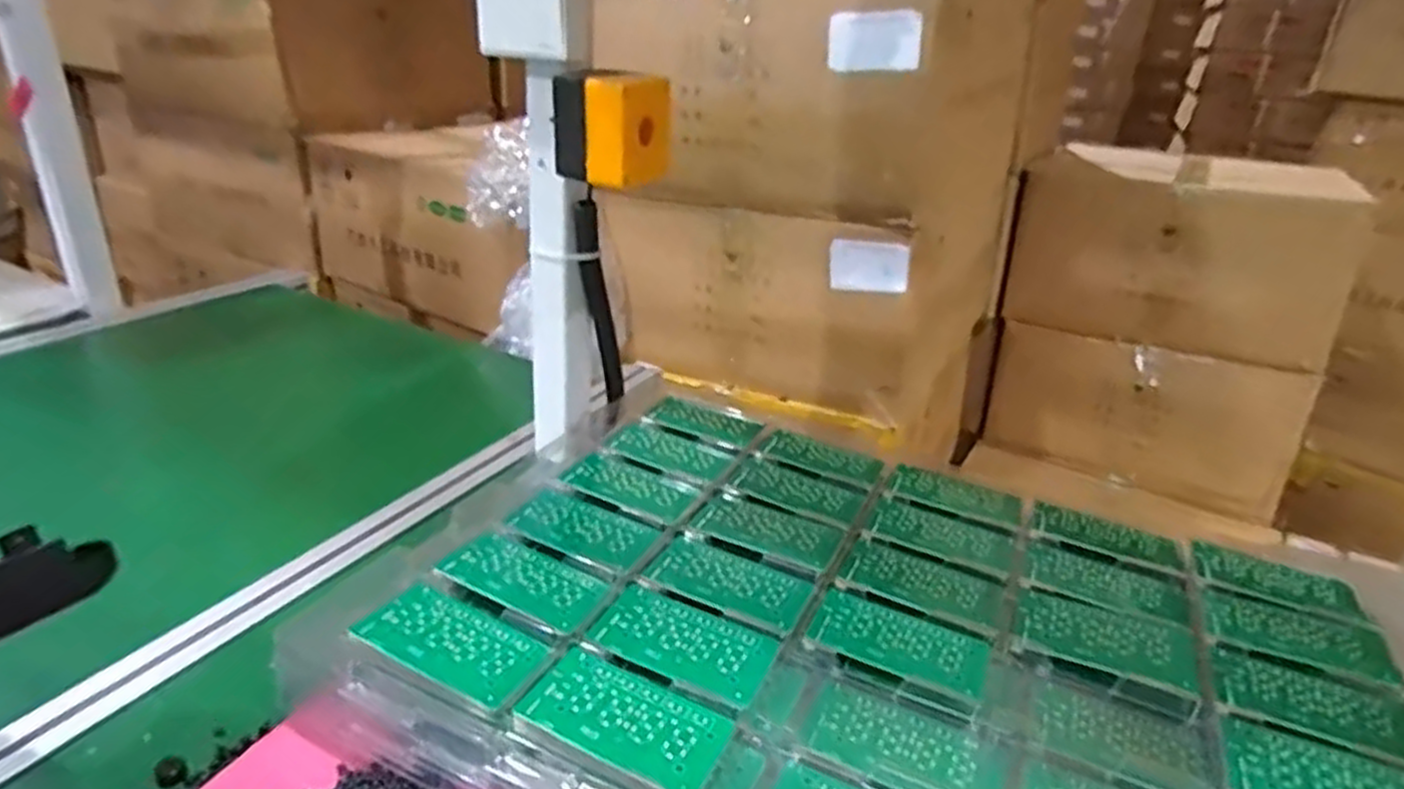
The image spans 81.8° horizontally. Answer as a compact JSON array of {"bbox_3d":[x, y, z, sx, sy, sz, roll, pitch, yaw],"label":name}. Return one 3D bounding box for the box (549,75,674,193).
[{"bbox_3d":[-0.072,-0.210,0.640,0.074,0.080,0.073,19,32,32],"label":"box"}]

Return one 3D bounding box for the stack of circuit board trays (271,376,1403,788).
[{"bbox_3d":[0.149,0.159,0.528,0.676,0.063,0.453,13,29,23],"label":"stack of circuit board trays"}]

